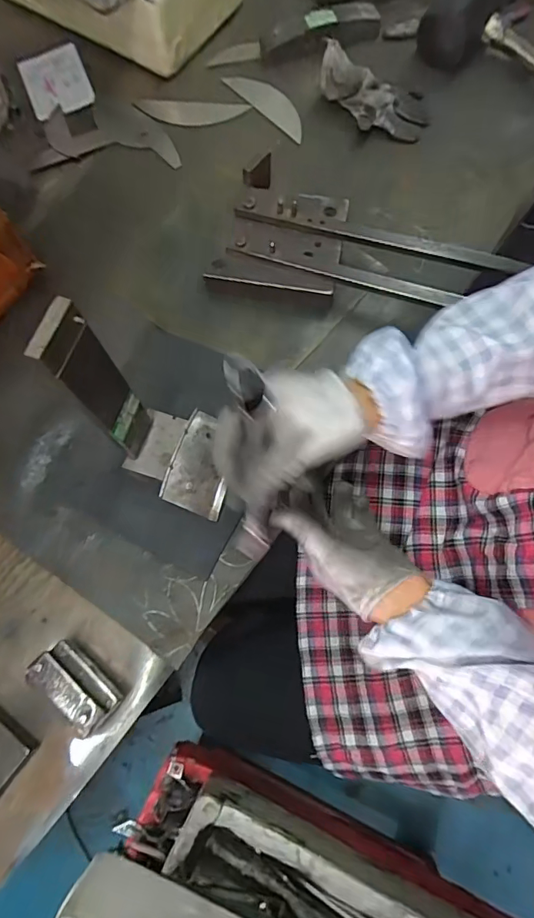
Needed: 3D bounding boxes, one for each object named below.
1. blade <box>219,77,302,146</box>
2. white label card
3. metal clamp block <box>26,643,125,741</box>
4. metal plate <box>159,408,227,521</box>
[{"bbox_3d":[0.002,-0.459,0.601,0.035,0.006,0.139,-46,79,5],"label":"blade"},{"bbox_3d":[-0.281,-0.503,0.622,0.081,0.004,0.104,-22,80,1],"label":"white label card"},{"bbox_3d":[-0.154,0.187,0.385,0.071,0.049,0.031,37,77,11],"label":"metal clamp block"},{"bbox_3d":[-0.058,0.004,0.436,0.061,0.011,0.089,27,72,-30],"label":"metal plate"}]

